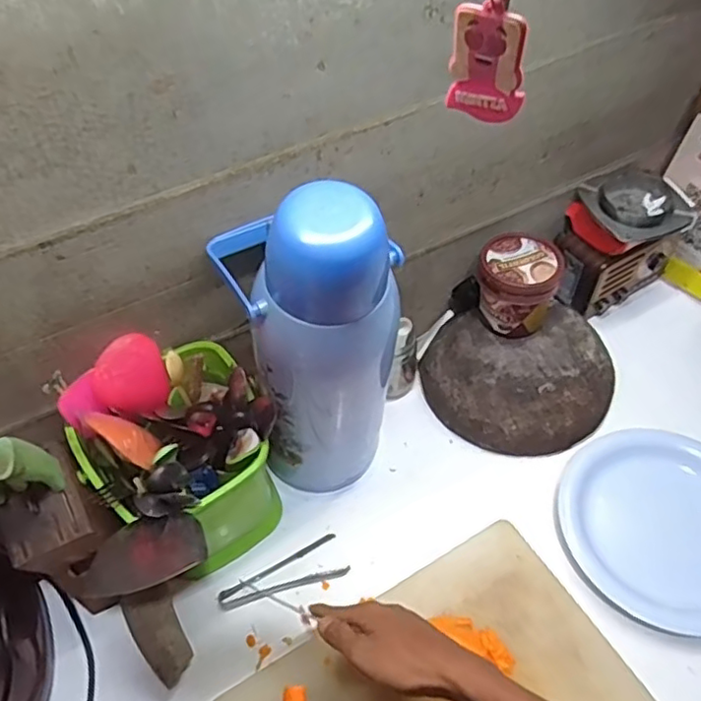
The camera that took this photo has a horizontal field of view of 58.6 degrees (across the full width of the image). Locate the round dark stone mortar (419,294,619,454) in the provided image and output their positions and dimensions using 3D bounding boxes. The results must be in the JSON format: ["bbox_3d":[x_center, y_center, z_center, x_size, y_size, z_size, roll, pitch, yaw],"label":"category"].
[{"bbox_3d":[0.206,0.031,0.765,0.202,0.072,0.191,-1,51,1],"label":"round dark stone mortar"}]

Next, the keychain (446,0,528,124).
[{"bbox_3d":[0.052,-0.124,0.212,0.029,0.097,0.007,31,56,24],"label":"keychain"}]

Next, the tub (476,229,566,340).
[{"bbox_3d":[0.196,-0.075,0.745,0.093,0.093,0.086,1,53,-1],"label":"tub"}]

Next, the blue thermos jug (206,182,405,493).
[{"bbox_3d":[-0.029,0.000,0.588,0.151,0.388,0.115,-6,51,-3],"label":"blue thermos jug"}]

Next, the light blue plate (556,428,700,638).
[{"bbox_3d":[0.338,0.183,0.659,0.224,0.024,0.206,-1,51,1],"label":"light blue plate"}]

